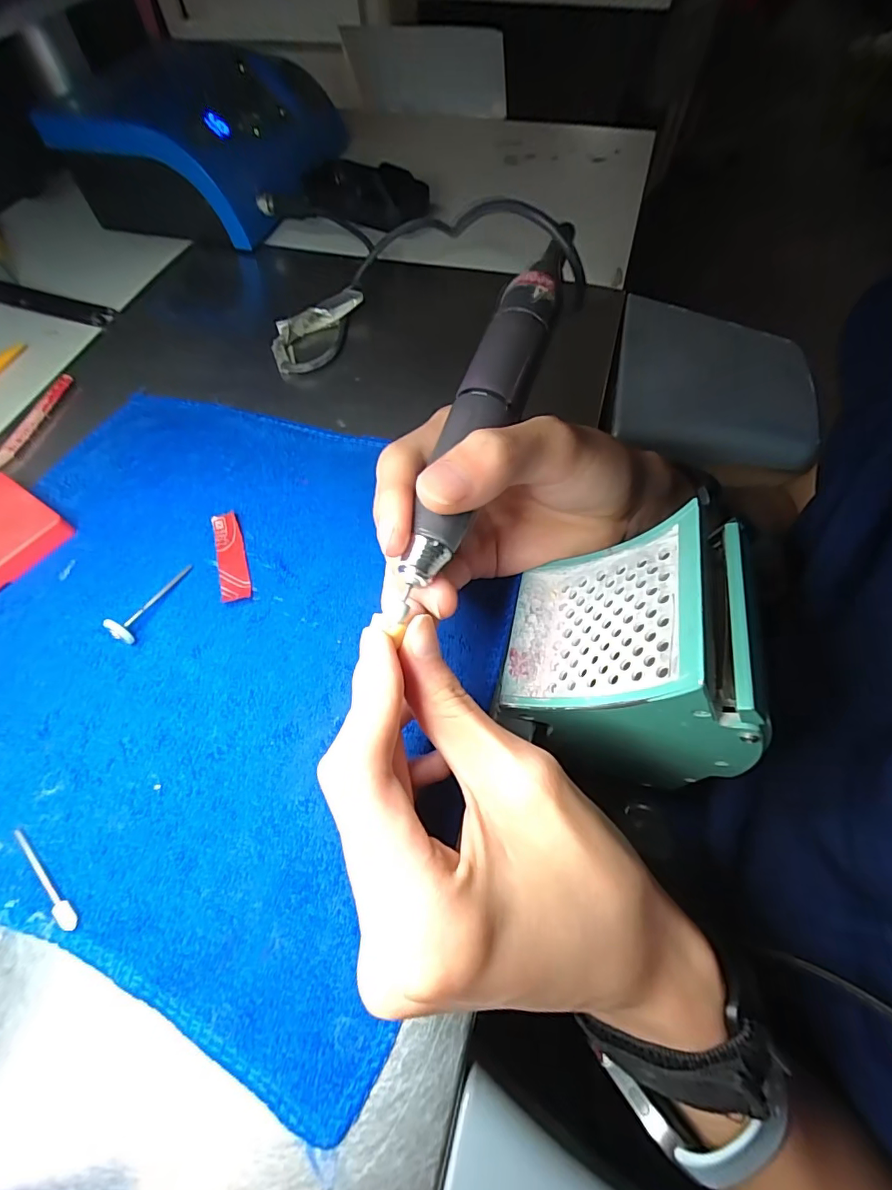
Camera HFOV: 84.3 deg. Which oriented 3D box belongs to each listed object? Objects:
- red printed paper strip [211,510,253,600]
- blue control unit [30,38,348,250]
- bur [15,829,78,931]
[{"bbox_3d":[-0.111,-0.020,0.253,0.014,0.004,0.055,-17,61,-7],"label":"red printed paper strip"},{"bbox_3d":[-0.203,-0.388,0.421,0.153,0.085,0.179,12,62,9],"label":"blue control unit"},{"bbox_3d":[-0.152,0.106,0.185,0.047,0.005,0.005,35,68,19],"label":"bur"}]

